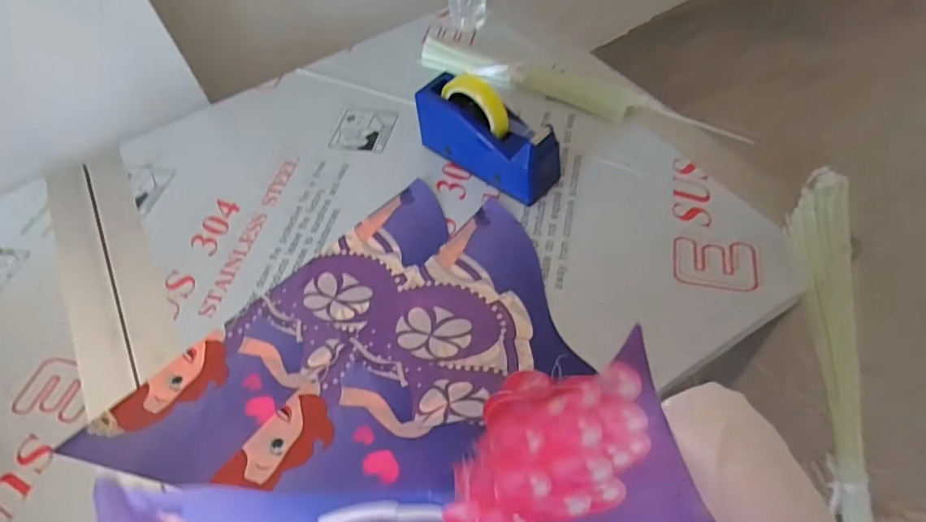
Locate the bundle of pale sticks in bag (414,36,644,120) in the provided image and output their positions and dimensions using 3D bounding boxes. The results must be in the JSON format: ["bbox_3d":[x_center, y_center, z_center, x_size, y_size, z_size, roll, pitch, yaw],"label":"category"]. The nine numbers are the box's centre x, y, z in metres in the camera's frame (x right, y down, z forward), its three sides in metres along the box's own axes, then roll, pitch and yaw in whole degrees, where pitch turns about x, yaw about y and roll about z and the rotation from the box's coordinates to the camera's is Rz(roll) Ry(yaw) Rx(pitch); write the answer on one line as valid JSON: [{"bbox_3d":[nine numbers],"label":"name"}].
[{"bbox_3d":[0.100,-0.302,0.875,0.379,0.027,0.075,23,59,21],"label":"bundle of pale sticks in bag"}]

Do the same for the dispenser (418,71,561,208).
[{"bbox_3d":[0.031,-0.175,0.731,0.206,0.122,0.074,35,64,27],"label":"dispenser"}]

